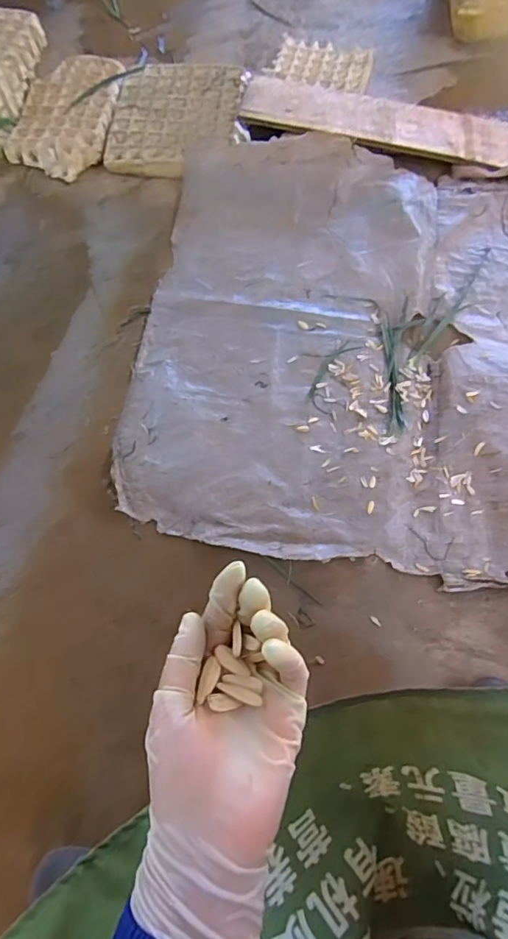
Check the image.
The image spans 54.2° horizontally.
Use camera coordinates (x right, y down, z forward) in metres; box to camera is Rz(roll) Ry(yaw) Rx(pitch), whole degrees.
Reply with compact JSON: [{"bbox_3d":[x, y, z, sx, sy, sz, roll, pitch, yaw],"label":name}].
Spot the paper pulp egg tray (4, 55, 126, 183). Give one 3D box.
[{"bbox_3d":[-0.402,-0.778,1.091,0.200,0.064,0.336,8,68,3],"label":"paper pulp egg tray"}]

